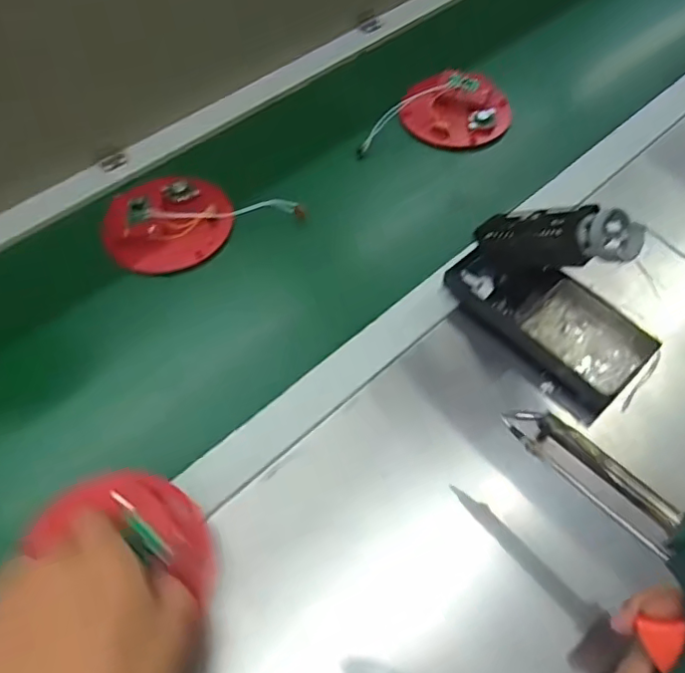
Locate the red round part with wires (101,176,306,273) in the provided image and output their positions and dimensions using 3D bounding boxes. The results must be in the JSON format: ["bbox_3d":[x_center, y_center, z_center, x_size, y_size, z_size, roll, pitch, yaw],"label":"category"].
[{"bbox_3d":[-0.145,-0.123,0.556,0.174,0.029,0.102,-27,62,-17],"label":"red round part with wires"}]

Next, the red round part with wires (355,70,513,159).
[{"bbox_3d":[0.105,-0.257,0.640,0.170,0.025,0.112,-2,57,-2],"label":"red round part with wires"}]

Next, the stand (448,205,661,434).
[{"bbox_3d":[0.168,-0.041,0.432,0.084,0.123,0.165,-39,66,-23],"label":"stand"}]

